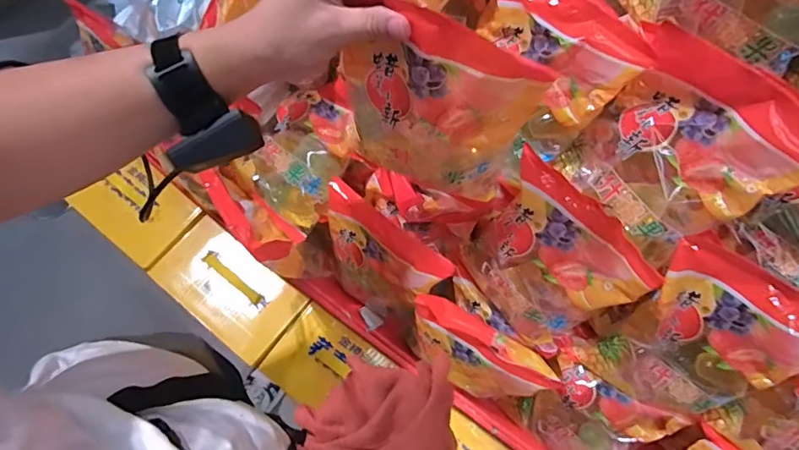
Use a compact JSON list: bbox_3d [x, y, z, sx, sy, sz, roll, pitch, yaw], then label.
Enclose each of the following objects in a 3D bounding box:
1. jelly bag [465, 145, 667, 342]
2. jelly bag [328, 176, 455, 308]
[{"bbox_3d":[0.149,0.036,0.512,0.065,0.191,0.162,-29,70,-38],"label":"jelly bag"},{"bbox_3d":[-0.023,0.044,0.616,0.162,0.170,0.055,35,48,12],"label":"jelly bag"}]

